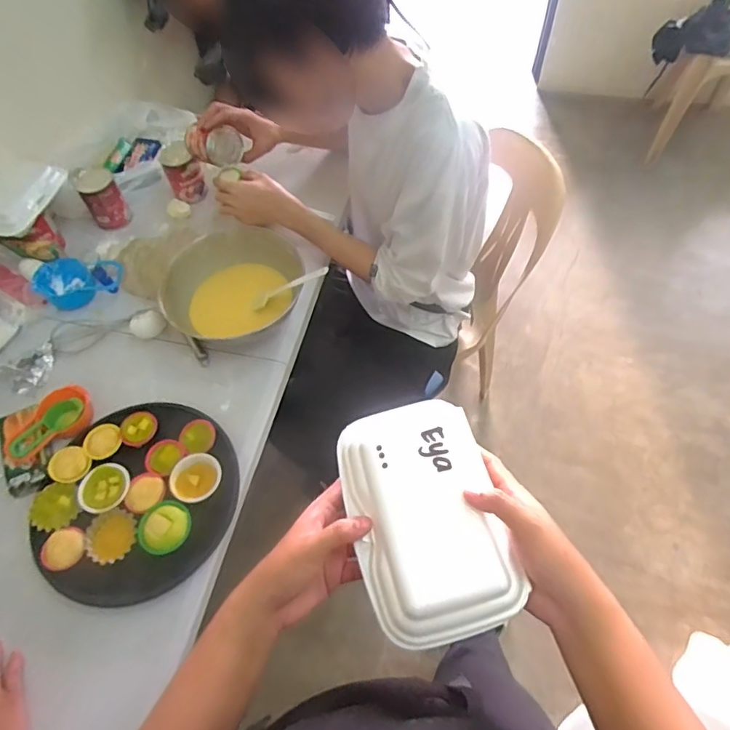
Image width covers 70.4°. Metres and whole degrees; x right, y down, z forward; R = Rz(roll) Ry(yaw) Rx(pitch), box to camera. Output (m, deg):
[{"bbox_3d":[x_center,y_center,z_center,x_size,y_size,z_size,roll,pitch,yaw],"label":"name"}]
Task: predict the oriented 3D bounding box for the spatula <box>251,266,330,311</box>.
[{"bbox_3d":[-0.126,-0.130,0.863,0.178,0.015,0.030,-20,55,30],"label":"spatula"}]

